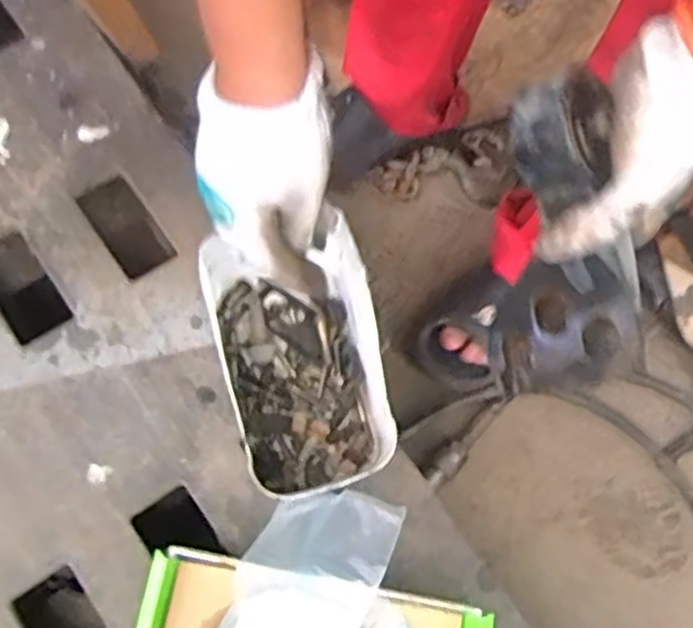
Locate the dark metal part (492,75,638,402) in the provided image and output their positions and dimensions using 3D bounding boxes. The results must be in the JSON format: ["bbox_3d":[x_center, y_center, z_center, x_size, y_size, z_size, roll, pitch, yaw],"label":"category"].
[{"bbox_3d":[0.143,-0.041,0.473,0.081,0.211,0.063,-9,24,-7],"label":"dark metal part"}]

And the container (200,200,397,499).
[{"bbox_3d":[-0.042,0.022,0.603,0.118,0.112,0.228,-14,69,-9],"label":"container"}]

